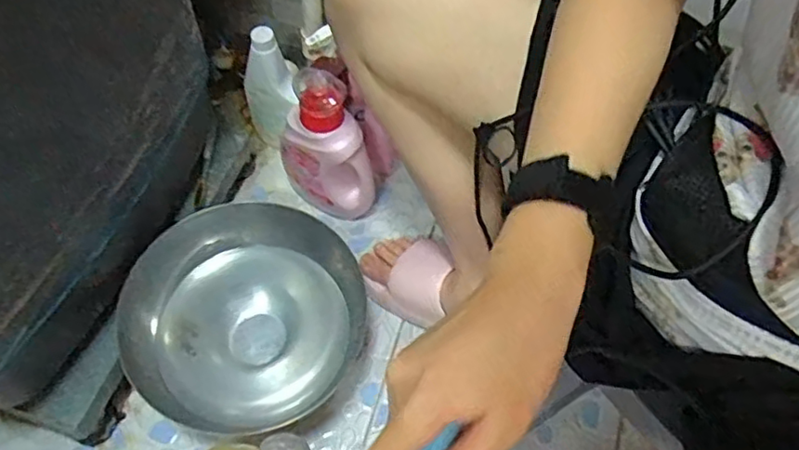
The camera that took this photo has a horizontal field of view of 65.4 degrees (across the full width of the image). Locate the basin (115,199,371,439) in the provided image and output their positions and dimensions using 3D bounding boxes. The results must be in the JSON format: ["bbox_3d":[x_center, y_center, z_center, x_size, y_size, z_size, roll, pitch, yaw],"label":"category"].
[{"bbox_3d":[-0.180,0.106,0.761,0.233,0.135,0.233,1,59,-2],"label":"basin"}]

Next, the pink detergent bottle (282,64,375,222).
[{"bbox_3d":[-0.097,-0.100,0.813,0.072,0.237,0.112,-37,67,-21],"label":"pink detergent bottle"}]

